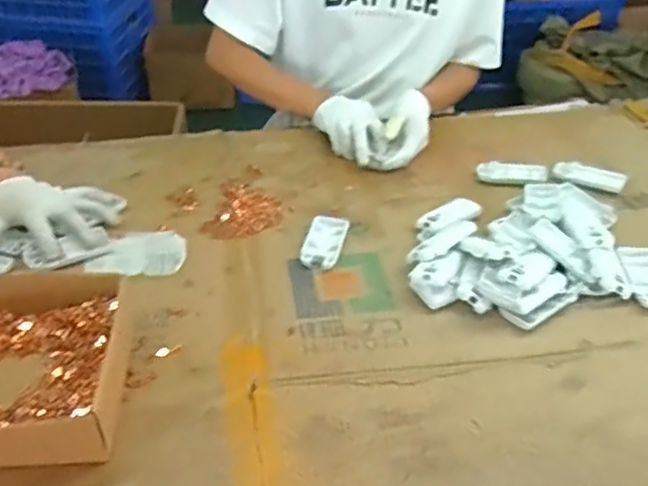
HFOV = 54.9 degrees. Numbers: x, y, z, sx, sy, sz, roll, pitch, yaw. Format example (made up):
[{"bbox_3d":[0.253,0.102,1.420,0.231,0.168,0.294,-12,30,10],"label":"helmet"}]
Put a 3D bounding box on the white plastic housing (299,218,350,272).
[{"bbox_3d":[0.001,-0.002,0.775,0.045,0.011,0.095,10,40,9],"label":"white plastic housing"}]

